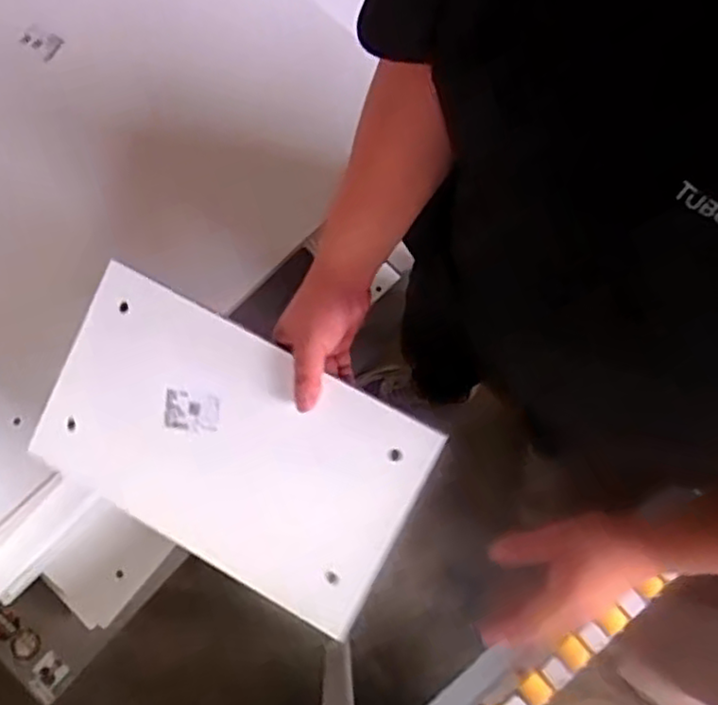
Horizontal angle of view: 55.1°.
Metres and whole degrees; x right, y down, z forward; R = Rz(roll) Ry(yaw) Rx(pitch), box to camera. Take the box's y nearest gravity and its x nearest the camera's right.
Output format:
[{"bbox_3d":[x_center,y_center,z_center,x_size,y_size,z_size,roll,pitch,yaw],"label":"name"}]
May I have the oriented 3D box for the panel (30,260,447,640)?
[{"bbox_3d":[-0.131,0.092,0.670,0.366,0.020,0.222,28,98,11],"label":"panel"}]

